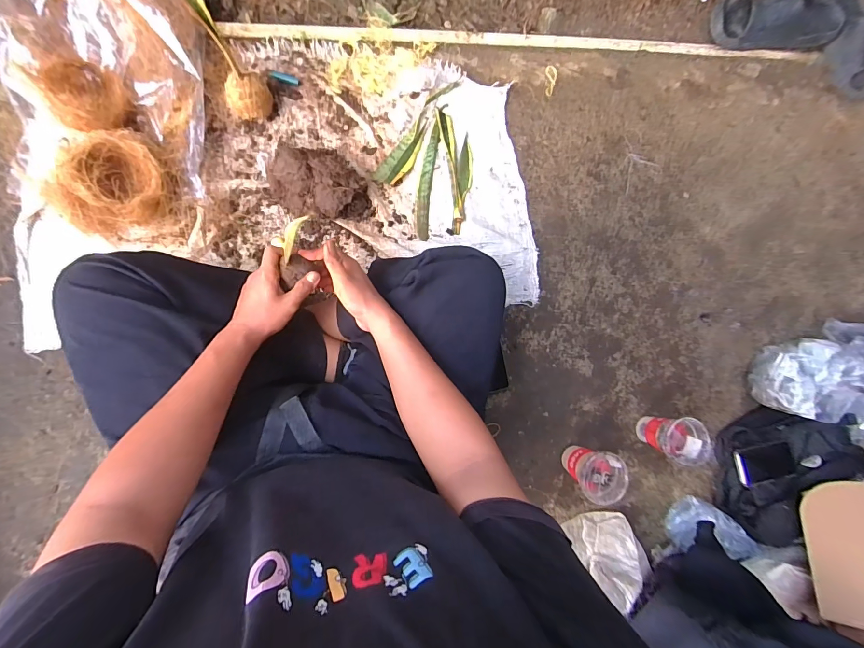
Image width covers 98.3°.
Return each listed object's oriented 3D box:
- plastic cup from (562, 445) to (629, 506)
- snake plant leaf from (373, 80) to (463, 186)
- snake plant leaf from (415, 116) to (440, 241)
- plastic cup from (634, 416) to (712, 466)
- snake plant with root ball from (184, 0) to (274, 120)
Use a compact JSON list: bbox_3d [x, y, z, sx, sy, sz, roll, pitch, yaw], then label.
[{"bbox_3d":[0.312,0.287,0.742,0.088,0.114,0.091,0,89,-9],"label":"plastic cup"},{"bbox_3d":[-0.025,-0.397,0.771,0.051,0.010,0.270,34,85,-7],"label":"snake plant leaf"},{"bbox_3d":[-0.010,-0.297,0.766,0.034,0.008,0.248,7,88,-9],"label":"snake plant leaf"},{"bbox_3d":[0.490,0.228,0.771,0.085,0.114,0.086,0,89,-9],"label":"plastic cup"},{"bbox_3d":[-0.339,-0.441,0.616,0.079,0.211,0.065,-30,69,-8],"label":"snake plant with root ball"}]

